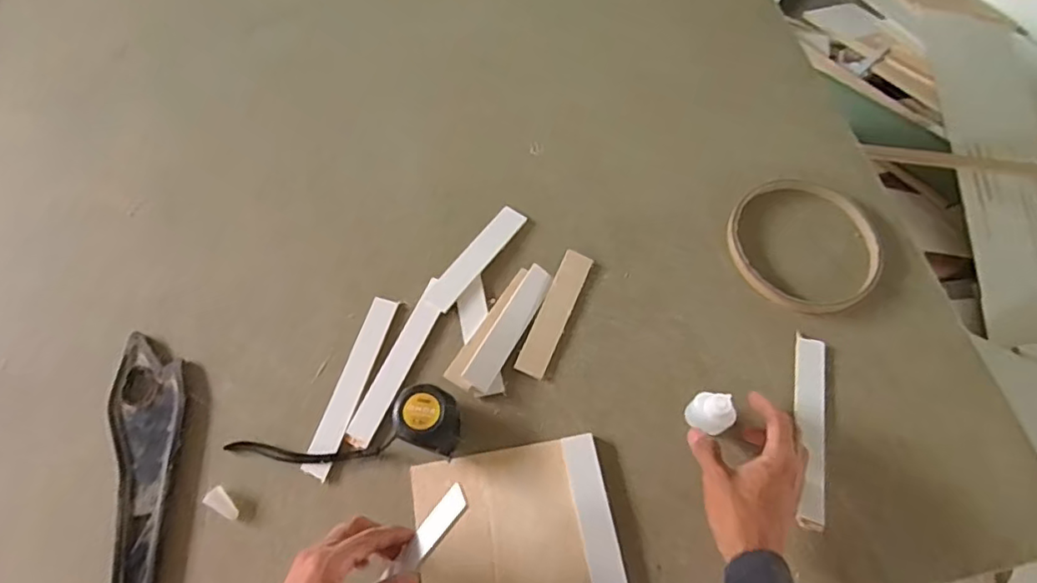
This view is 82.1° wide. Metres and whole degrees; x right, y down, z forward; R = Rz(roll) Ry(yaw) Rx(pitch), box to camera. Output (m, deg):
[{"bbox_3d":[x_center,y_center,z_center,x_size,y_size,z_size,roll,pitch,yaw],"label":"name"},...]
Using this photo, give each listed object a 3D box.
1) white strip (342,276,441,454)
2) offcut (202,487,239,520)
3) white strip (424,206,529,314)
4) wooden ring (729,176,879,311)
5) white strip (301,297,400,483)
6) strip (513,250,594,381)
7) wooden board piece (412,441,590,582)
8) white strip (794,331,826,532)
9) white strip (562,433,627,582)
[{"bbox_3d":[-0.125,0.073,0.623,0.029,0.008,0.185,22,67,9],"label":"white strip"},{"bbox_3d":[-0.279,0.200,0.563,0.031,0.014,0.019,30,68,13],"label":"offcut"},{"bbox_3d":[-0.046,-0.038,0.673,0.031,0.008,0.149,34,69,14],"label":"white strip"},{"bbox_3d":[0.325,-0.057,0.678,0.167,0.019,0.170,0,65,0],"label":"wooden ring"},{"bbox_3d":[-0.171,0.095,0.618,0.029,0.006,0.192,15,66,6],"label":"white strip"},{"bbox_3d":[0.040,0.022,0.646,0.032,0.009,0.150,22,67,9],"label":"strip"},{"bbox_3d":[-0.018,0.226,0.551,0.146,0.011,0.147,-8,66,-4],"label":"wooden board piece"},{"bbox_3d":[0.291,0.135,0.596,0.029,0.014,0.190,11,66,4],"label":"white strip"},{"bbox_3d":[0.071,0.211,0.558,0.031,0.014,0.149,-9,66,-5],"label":"white strip"}]

